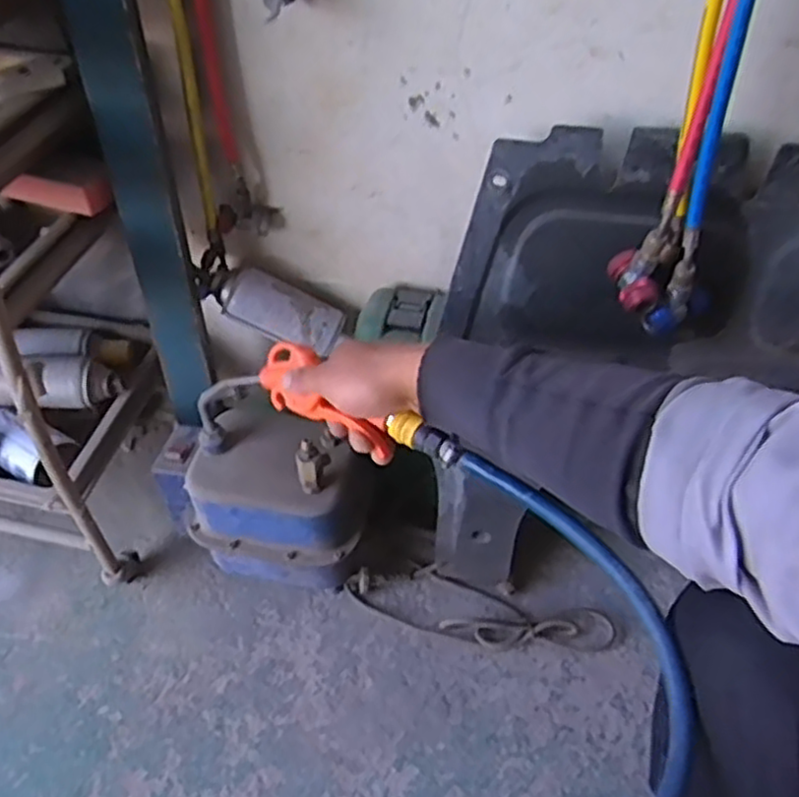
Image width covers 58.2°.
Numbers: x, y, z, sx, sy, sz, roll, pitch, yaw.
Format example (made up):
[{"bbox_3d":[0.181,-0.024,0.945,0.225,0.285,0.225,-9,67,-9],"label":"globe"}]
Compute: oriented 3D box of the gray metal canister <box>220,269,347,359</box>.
[{"bbox_3d":[-0.133,-0.100,0.809,0.141,0.054,0.058,22,47,-8],"label":"gray metal canister"}]

